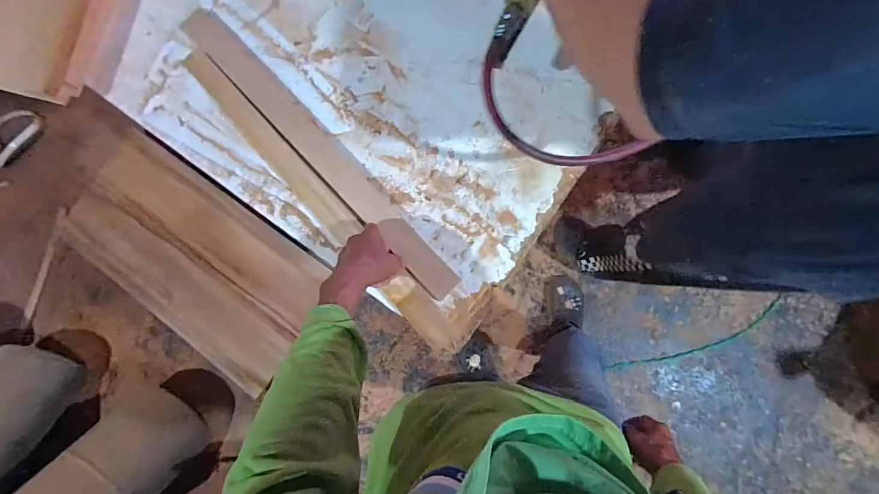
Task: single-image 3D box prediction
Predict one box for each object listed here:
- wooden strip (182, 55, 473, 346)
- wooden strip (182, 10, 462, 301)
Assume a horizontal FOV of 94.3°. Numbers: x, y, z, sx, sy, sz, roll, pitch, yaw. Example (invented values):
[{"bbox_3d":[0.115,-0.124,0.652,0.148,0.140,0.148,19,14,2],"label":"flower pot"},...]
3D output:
[{"bbox_3d":[-0.211,-0.091,0.683,0.056,0.021,0.680,-43,81,-1],"label":"wooden strip"},{"bbox_3d":[-0.212,-0.182,0.702,0.066,0.018,0.679,-44,81,-1],"label":"wooden strip"}]

